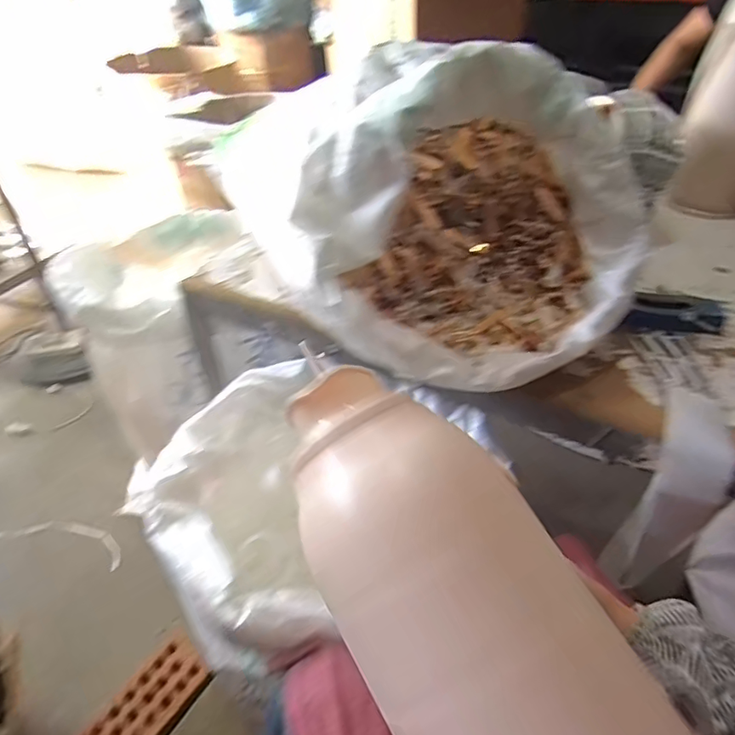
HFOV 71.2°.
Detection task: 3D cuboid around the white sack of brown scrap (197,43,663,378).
[{"bbox_3d":[0.090,-0.169,0.544,0.353,0.260,0.340,-24,46,-24],"label":"white sack of brown scrap"}]

